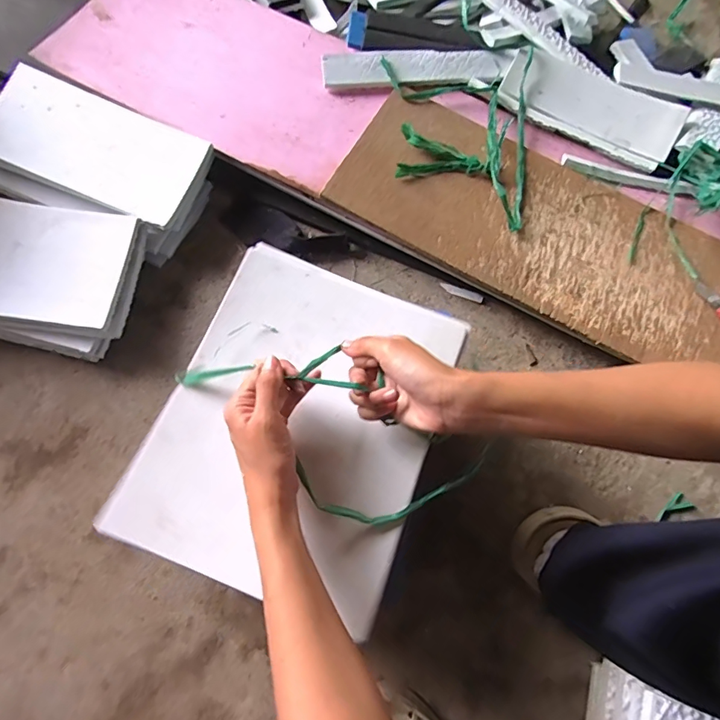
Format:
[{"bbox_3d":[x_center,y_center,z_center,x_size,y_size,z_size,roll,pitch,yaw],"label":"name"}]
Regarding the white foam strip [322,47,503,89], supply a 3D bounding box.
[{"bbox_3d":[0.075,-0.423,0.667,0.250,0.015,0.056,0,90,1],"label":"white foam strip"}]

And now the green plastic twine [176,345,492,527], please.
[{"bbox_3d":[-0.027,0.052,0.384,0.267,0.069,0.117,32,74,2],"label":"green plastic twine"}]

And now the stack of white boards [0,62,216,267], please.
[{"bbox_3d":[-0.355,-0.266,0.624,0.295,0.057,0.165,23,73,5],"label":"stack of white boards"}]

